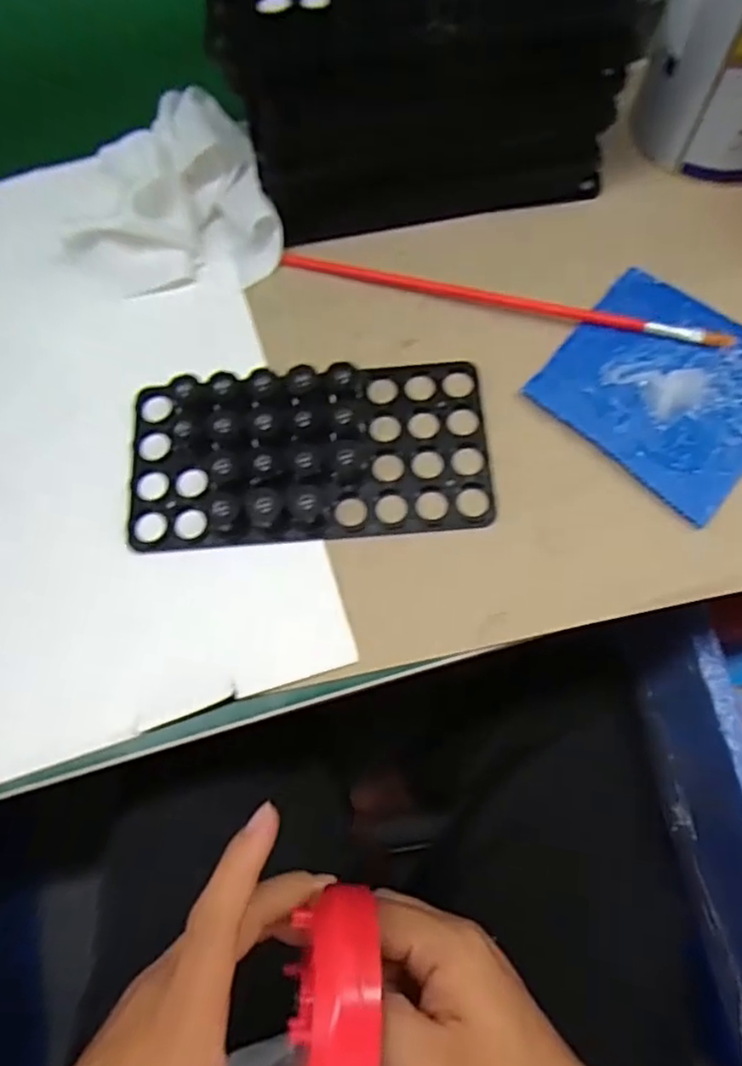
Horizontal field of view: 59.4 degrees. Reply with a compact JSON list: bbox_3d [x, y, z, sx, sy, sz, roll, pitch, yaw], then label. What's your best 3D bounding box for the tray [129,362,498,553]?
[{"bbox_3d":[-0.034,-0.046,0.350,0.193,0.019,0.095,-5,70,1],"label":"tray"}]

